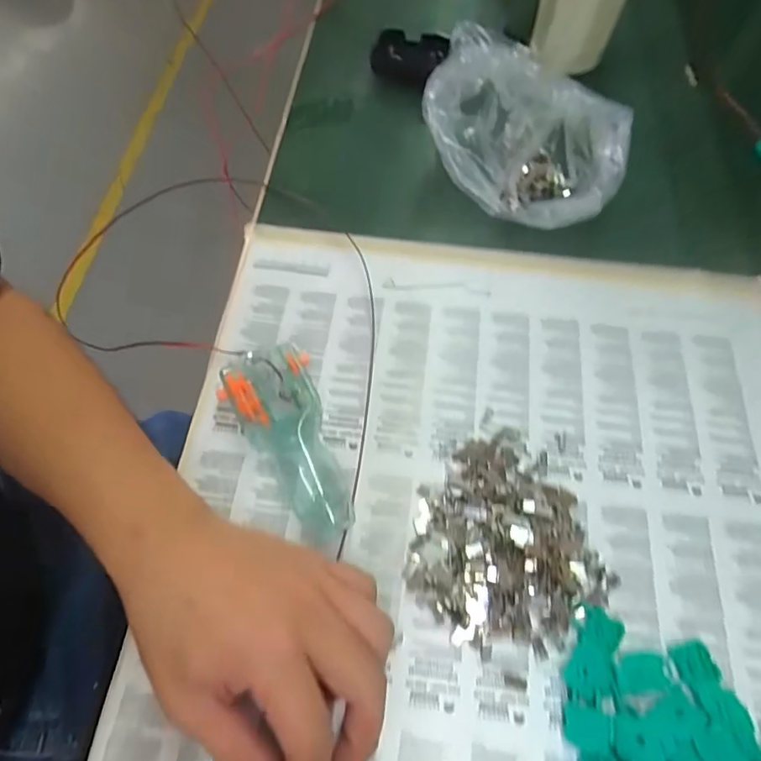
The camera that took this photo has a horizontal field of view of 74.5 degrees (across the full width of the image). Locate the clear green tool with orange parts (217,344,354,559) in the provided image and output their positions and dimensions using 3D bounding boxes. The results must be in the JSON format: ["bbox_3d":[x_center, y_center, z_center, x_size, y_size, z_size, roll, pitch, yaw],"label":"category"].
[{"bbox_3d":[-0.058,0.039,0.302,0.056,0.026,0.123,-16,64,-8],"label":"clear green tool with orange parts"}]

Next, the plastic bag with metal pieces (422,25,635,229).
[{"bbox_3d":[0.106,-0.200,0.395,0.178,0.079,0.117,38,69,18],"label":"plastic bag with metal pieces"}]

